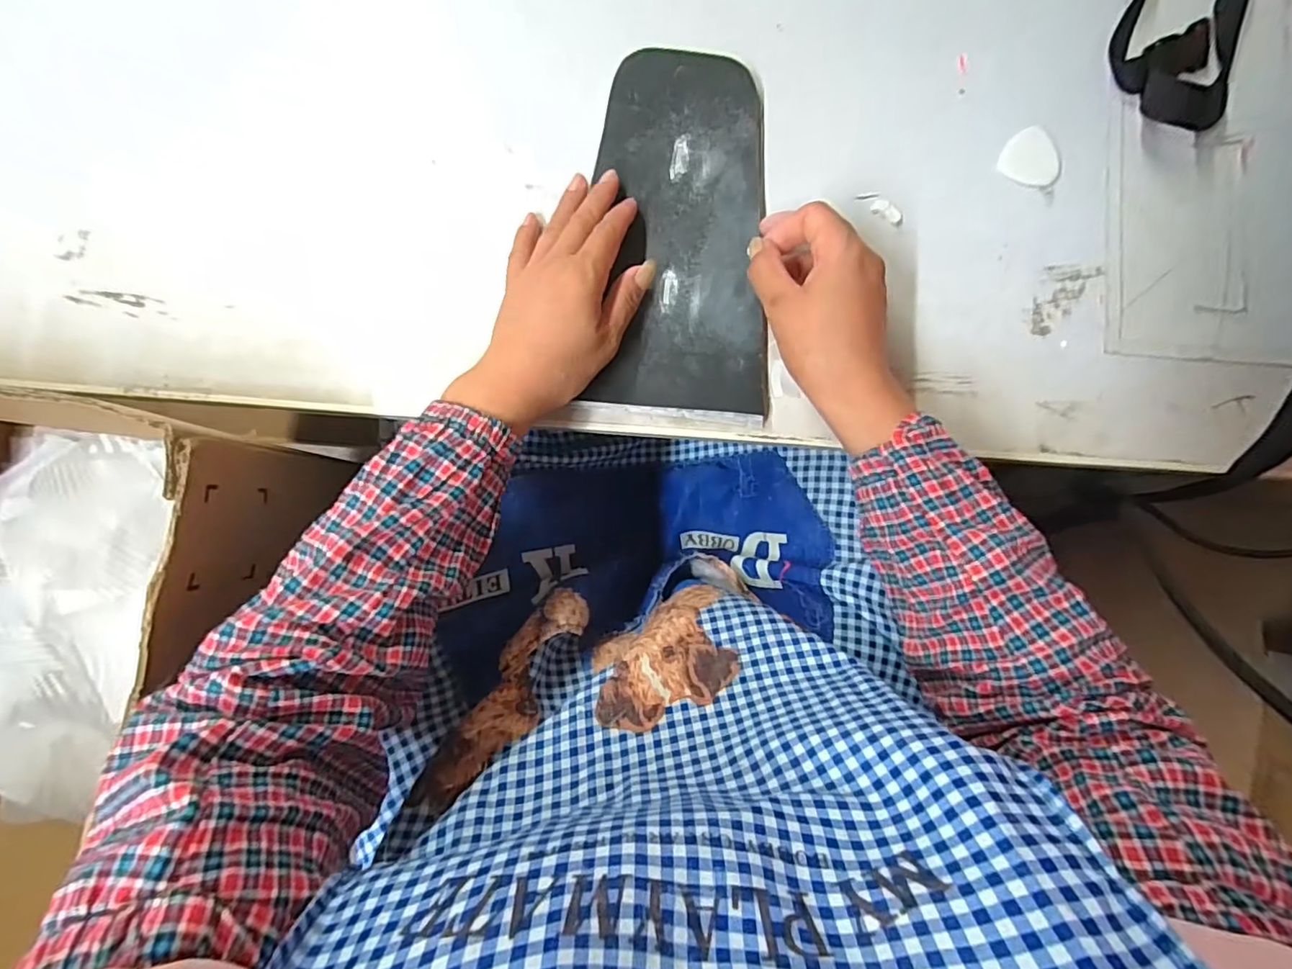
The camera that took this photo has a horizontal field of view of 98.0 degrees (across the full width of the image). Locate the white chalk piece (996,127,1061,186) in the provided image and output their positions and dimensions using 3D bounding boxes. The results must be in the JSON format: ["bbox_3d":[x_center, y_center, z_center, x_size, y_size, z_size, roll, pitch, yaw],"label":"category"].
[{"bbox_3d":[0.274,-0.233,0.397,0.040,0.004,0.038,20,87,1],"label":"white chalk piece"}]

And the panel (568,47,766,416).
[{"bbox_3d":[0.027,-0.168,0.382,0.116,0.012,0.245,4,86,-3],"label":"panel"}]

